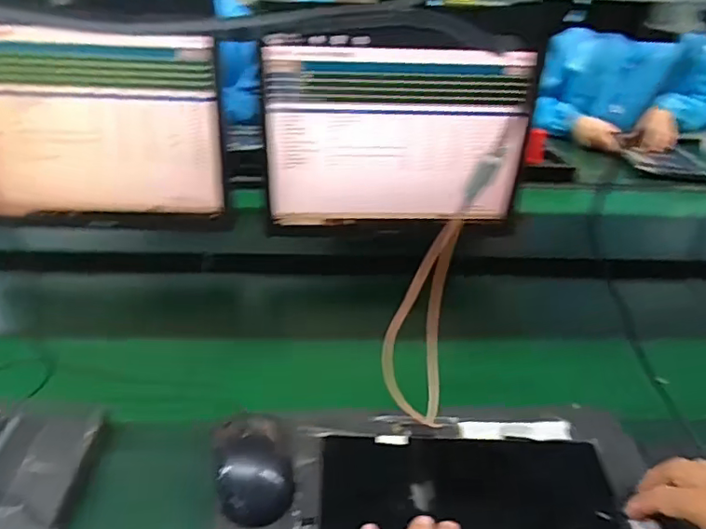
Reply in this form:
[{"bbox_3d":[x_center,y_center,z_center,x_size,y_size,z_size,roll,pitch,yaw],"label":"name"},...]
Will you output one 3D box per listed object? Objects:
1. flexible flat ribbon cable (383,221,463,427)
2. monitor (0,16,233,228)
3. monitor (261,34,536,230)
[{"bbox_3d":[0.070,0.054,0.564,0.062,0.198,0.048,10,7,12],"label":"flexible flat ribbon cable"},{"bbox_3d":[-0.363,-0.178,0.760,0.371,0.278,0.073,-2,33,-7],"label":"monitor"},{"bbox_3d":[0.060,-0.166,0.769,0.359,0.274,0.052,2,33,0],"label":"monitor"}]

